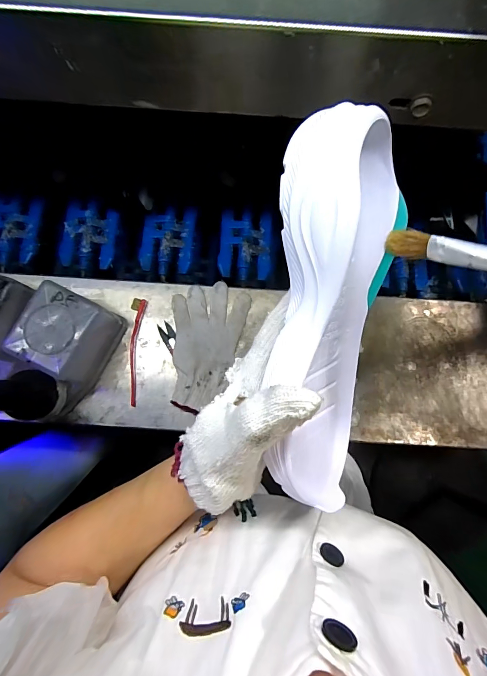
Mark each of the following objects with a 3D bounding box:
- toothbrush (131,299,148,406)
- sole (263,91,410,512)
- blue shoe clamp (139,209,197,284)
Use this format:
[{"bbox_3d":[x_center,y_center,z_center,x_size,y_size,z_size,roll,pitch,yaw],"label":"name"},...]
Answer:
[{"bbox_3d":[-0.167,0.021,0.562,0.021,0.012,0.166,0,81,-1],"label":"toothbrush"},{"bbox_3d":[0.051,-0.007,0.220,0.053,0.096,0.225,10,105,27],"label":"sole"},{"bbox_3d":[-0.135,-0.174,0.637,0.091,0.021,0.132,4,81,-1],"label":"blue shoe clamp"}]

